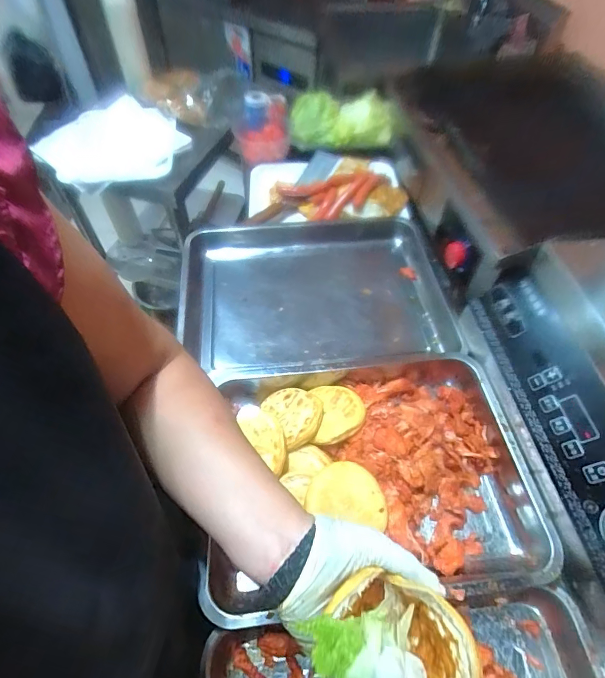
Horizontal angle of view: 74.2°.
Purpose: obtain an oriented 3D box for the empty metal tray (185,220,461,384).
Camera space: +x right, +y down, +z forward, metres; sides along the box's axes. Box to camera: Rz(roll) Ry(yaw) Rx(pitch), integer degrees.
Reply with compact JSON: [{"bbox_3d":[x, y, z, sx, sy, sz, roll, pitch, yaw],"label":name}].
[{"bbox_3d":[0.021,-0.100,0.734,0.468,0.057,0.371,-2,52,-4],"label":"empty metal tray"}]

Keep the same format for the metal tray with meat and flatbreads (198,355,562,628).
[{"bbox_3d":[0.105,0.163,0.522,0.364,0.067,0.291,-5,54,-5],"label":"metal tray with meat and flatbreads"}]

